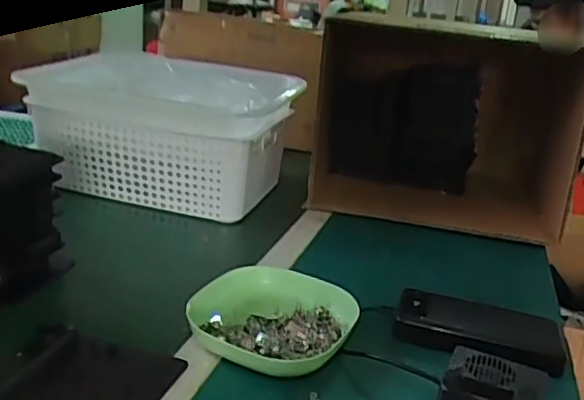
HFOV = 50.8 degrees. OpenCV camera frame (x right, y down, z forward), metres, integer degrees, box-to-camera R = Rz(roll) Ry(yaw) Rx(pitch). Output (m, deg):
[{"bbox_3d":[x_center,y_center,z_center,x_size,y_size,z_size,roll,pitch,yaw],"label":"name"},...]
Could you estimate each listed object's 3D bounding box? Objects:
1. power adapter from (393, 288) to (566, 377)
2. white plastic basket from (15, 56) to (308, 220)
[{"bbox_3d":[0.181,0.125,0.593,0.155,0.028,0.068,12,20,15],"label":"power adapter"},{"bbox_3d":[-0.190,-0.105,0.963,0.346,0.194,0.268,10,19,7],"label":"white plastic basket"}]

